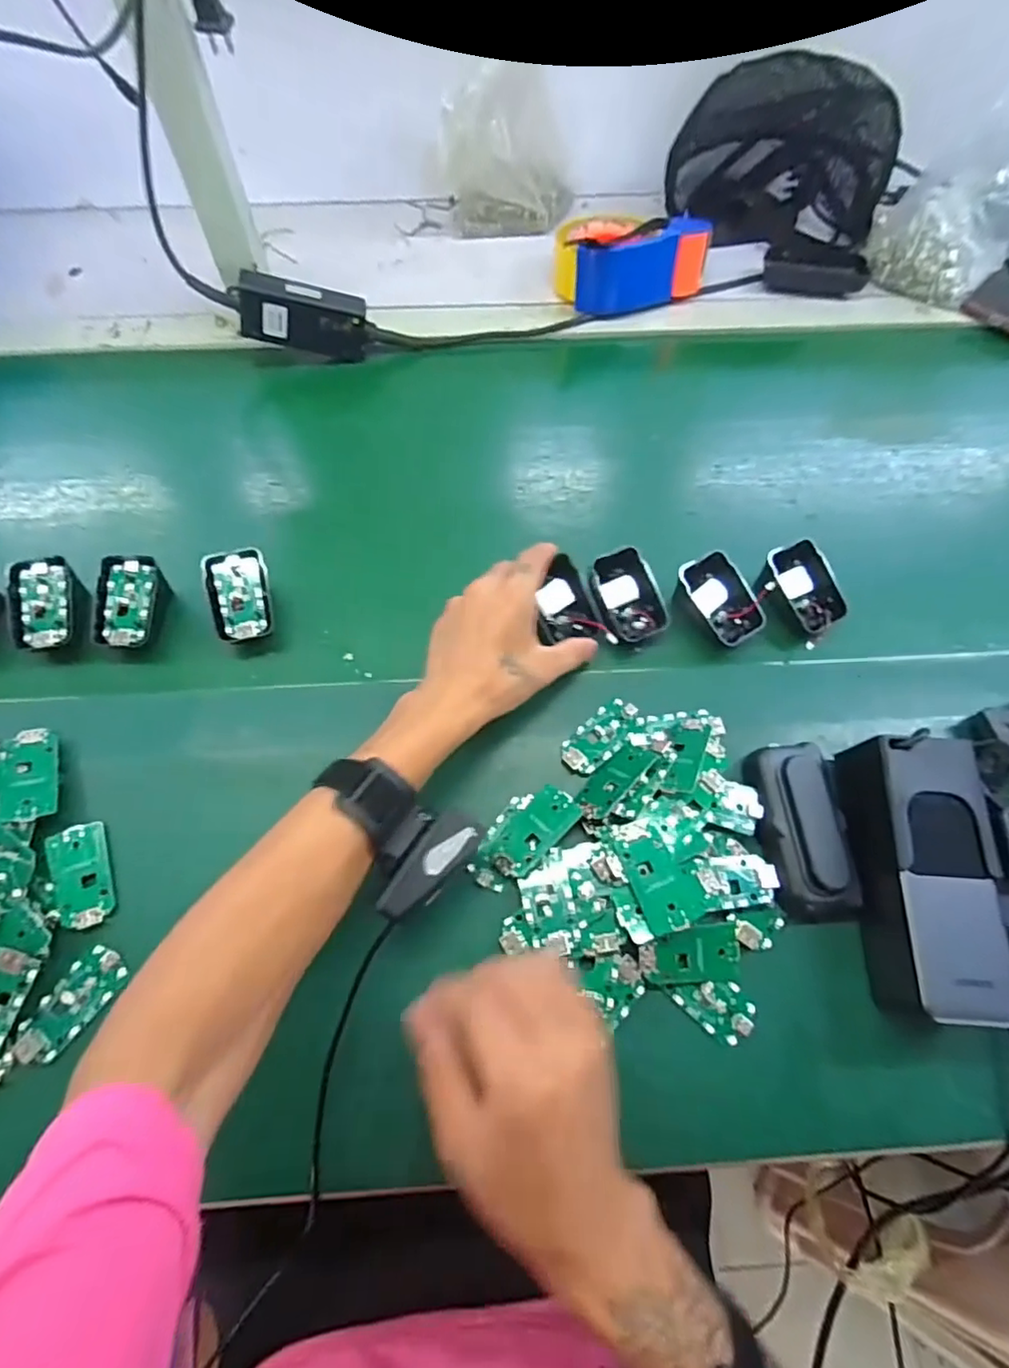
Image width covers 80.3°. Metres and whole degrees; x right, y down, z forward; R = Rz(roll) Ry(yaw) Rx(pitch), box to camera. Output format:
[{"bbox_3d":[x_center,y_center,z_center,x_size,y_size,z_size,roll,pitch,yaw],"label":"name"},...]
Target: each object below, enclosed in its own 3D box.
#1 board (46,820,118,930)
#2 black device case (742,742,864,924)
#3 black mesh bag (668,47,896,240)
[{"bbox_3d":[-0.262,0.118,0.373,0.030,0.004,0.063,-16,67,-27],"label":"board"},{"bbox_3d":[0.192,0.093,0.385,0.057,0.033,0.107,2,63,1],"label":"black device case"},{"bbox_3d":[0.304,-0.598,0.678,0.229,0.122,0.127,1,63,0],"label":"black mesh bag"}]

